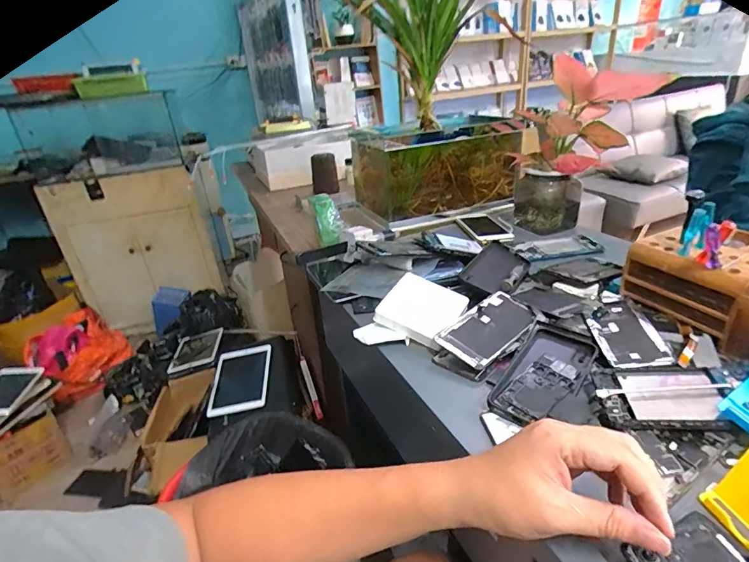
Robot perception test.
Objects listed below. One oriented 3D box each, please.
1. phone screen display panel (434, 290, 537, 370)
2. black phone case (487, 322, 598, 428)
[{"bbox_3d":[0.153,0.059,0.559,0.149,0.010,0.074,-28,45,-33],"label":"phone screen display panel"},{"bbox_3d":[0.194,0.099,0.478,0.074,0.010,0.163,19,41,34],"label":"black phone case"}]

